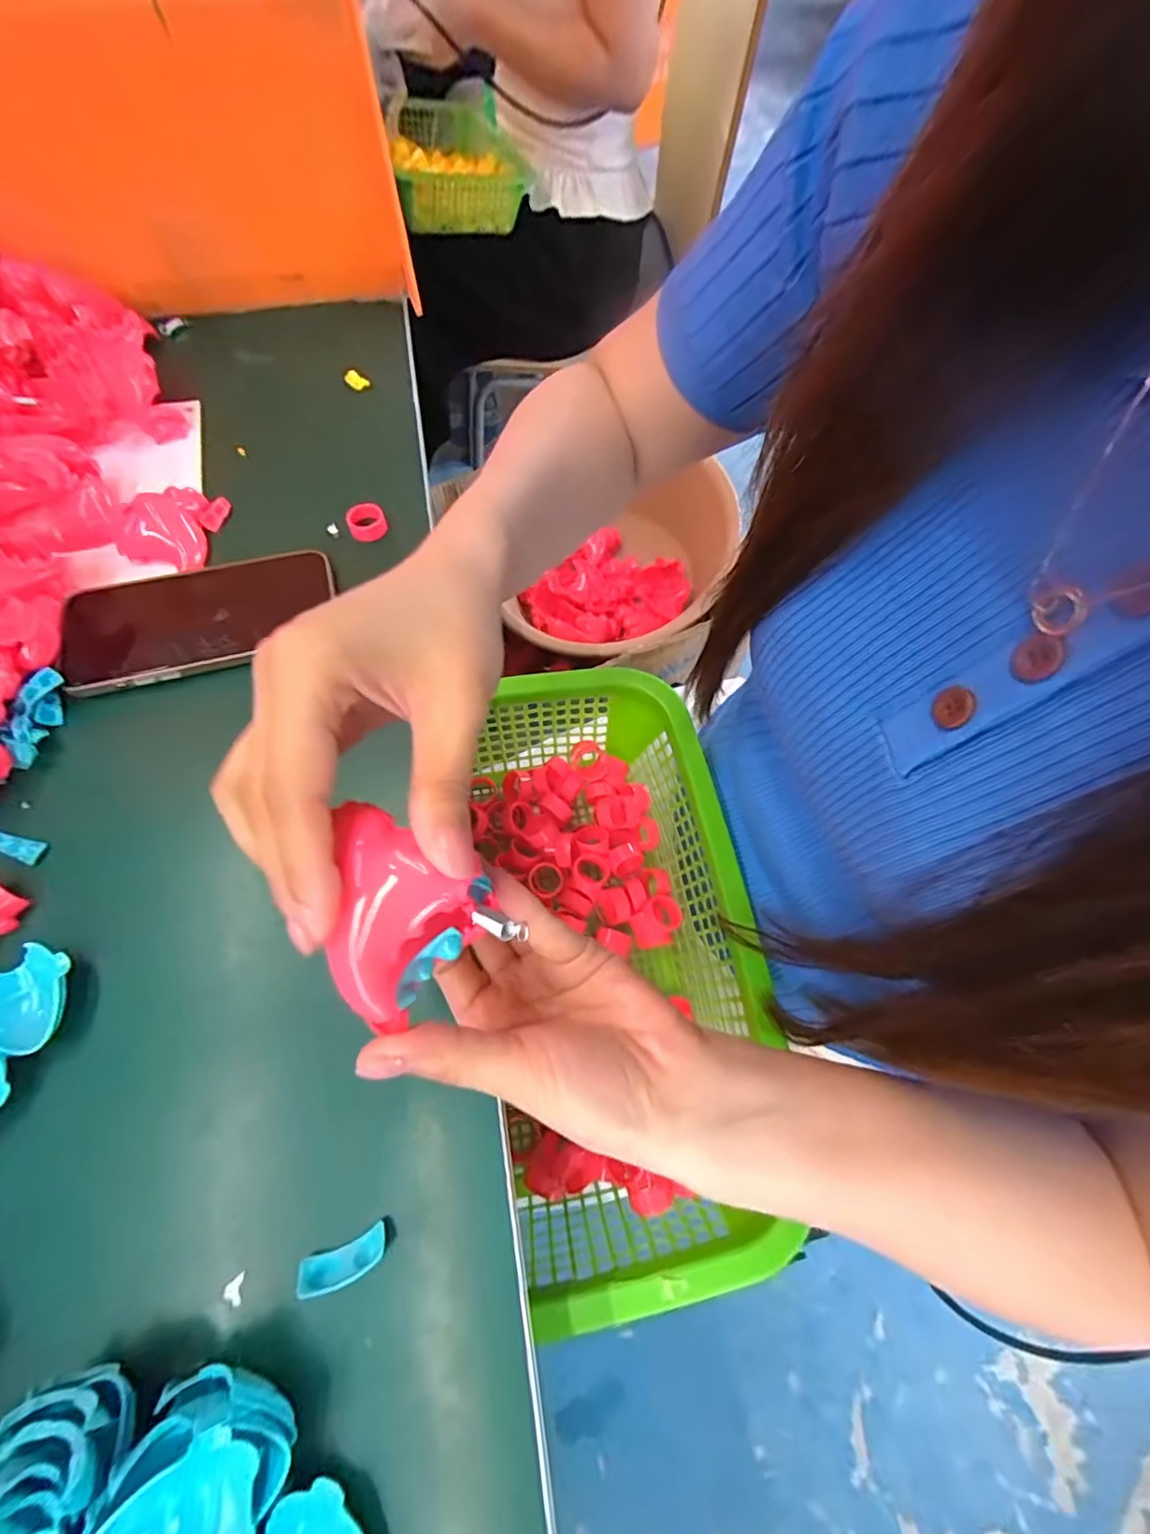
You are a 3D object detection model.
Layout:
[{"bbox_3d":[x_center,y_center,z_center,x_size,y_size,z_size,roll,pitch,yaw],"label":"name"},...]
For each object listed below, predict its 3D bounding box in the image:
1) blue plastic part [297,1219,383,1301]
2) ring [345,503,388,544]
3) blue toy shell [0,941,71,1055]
[{"bbox_3d":[-0.089,0.191,0.217,0.033,0.009,0.013,-20,66,-11],"label":"blue plastic part"},{"bbox_3d":[-0.147,-0.172,0.396,0.026,0.012,0.026,1,64,-1],"label":"ring"},{"bbox_3d":[-0.246,0.105,0.250,0.037,0.006,0.043,-30,68,-15],"label":"blue toy shell"}]

